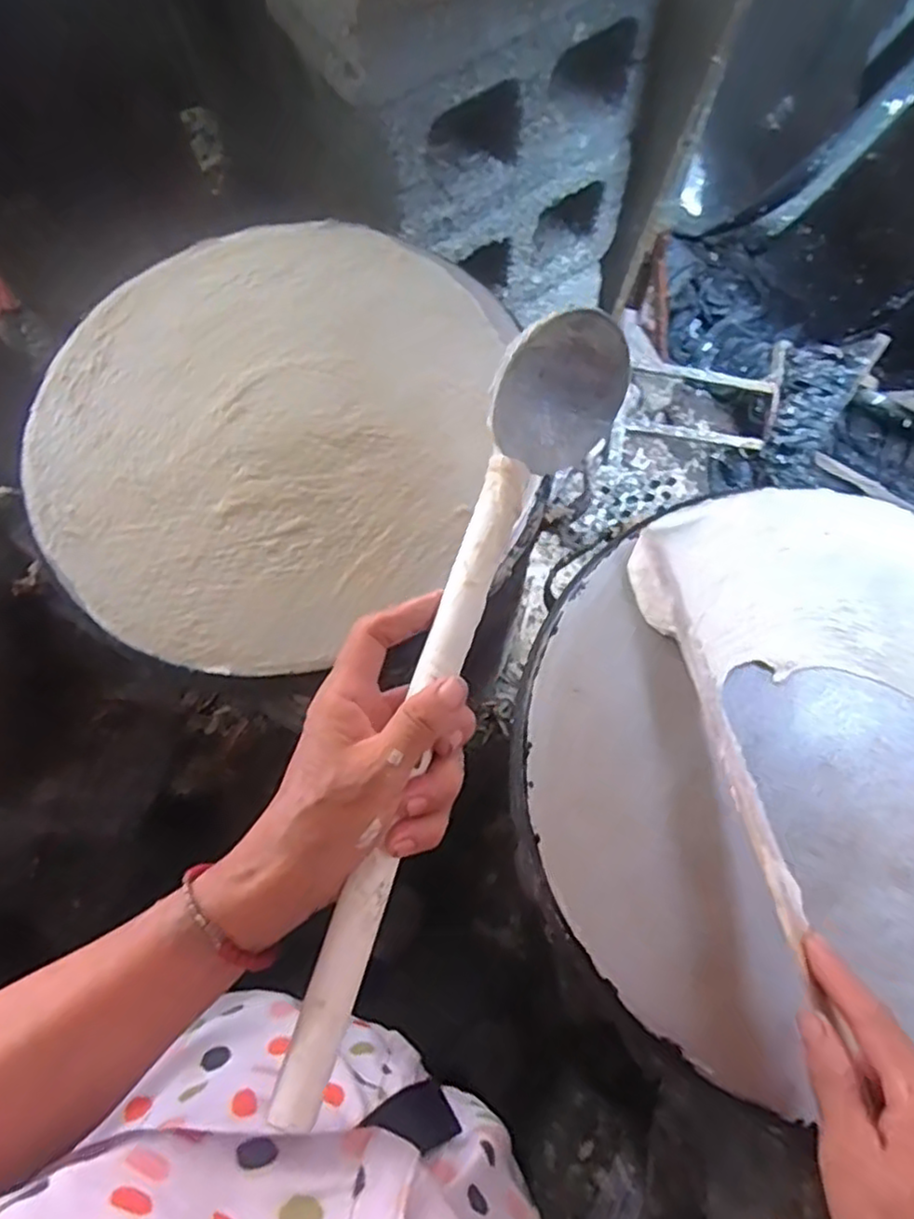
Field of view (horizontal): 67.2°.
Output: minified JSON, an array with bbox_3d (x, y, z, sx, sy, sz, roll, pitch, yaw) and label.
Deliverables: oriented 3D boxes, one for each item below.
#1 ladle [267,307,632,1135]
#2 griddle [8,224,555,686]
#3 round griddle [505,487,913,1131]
[{"bbox_3d":[0.000,0.026,0.330,0.064,0.049,0.392,19,73,8],"label":"ladle"},{"bbox_3d":[-0.135,-0.139,0.512,0.356,0.022,0.368,0,71,1],"label":"griddle"},{"bbox_3d":[0.229,0.090,0.425,0.375,0.024,0.352,0,71,1],"label":"round griddle"}]

